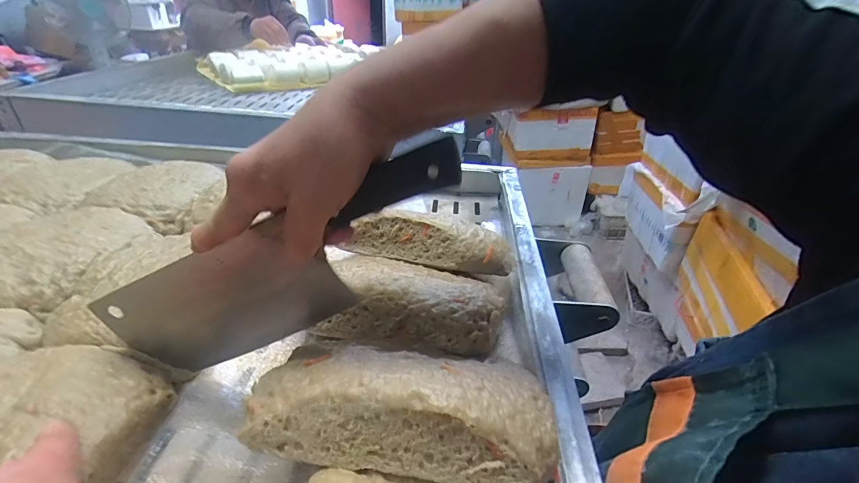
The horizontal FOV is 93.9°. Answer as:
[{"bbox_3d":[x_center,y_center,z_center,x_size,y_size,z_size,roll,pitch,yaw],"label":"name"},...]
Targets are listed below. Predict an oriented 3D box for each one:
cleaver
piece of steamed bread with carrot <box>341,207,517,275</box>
[{"bbox_3d":[-0.101,0.018,0.278,0.282,0.094,0.013,-30,31,17],"label":"cleaver"},{"bbox_3d":[-0.002,-0.003,0.384,0.168,0.045,0.067,7,34,6],"label":"piece of steamed bread with carrot"}]

